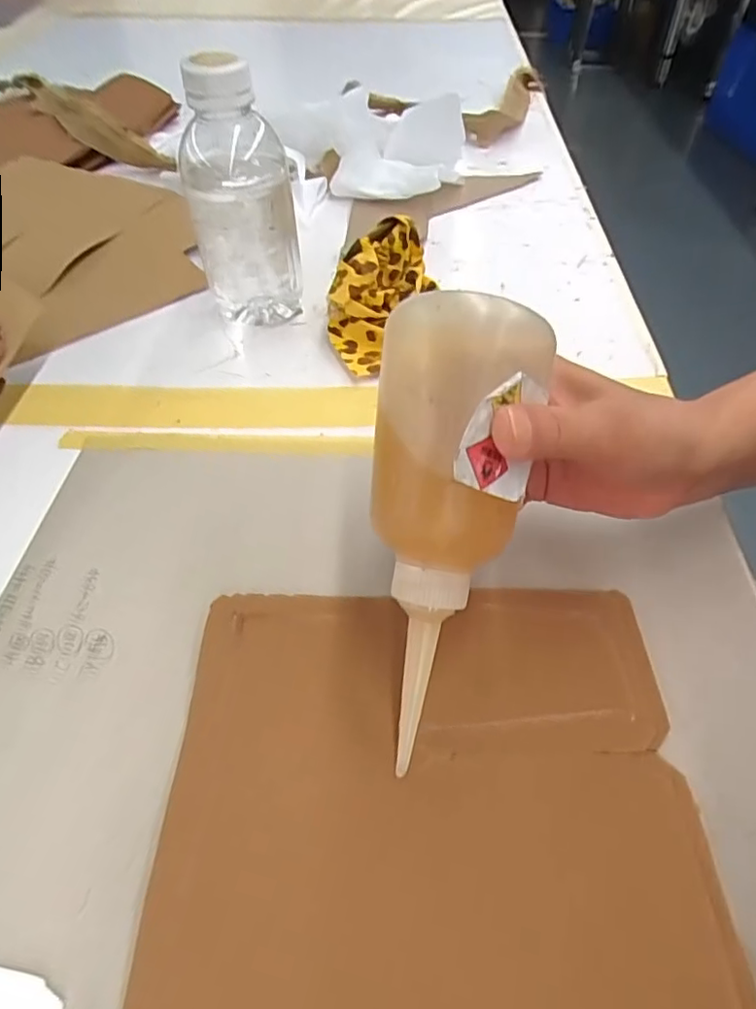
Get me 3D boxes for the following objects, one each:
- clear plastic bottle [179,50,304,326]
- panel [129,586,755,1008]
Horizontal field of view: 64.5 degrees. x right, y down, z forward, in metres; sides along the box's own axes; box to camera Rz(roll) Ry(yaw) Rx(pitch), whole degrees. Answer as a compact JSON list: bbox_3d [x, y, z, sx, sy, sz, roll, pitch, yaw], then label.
[{"bbox_3d":[-0.091,-0.204,0.404,0.066,0.158,0.061,-5,49,-4],"label":"clear plastic bottle"},{"bbox_3d":[0.021,0.134,0.206,0.191,0.009,0.238,0,49,0],"label":"panel"}]

